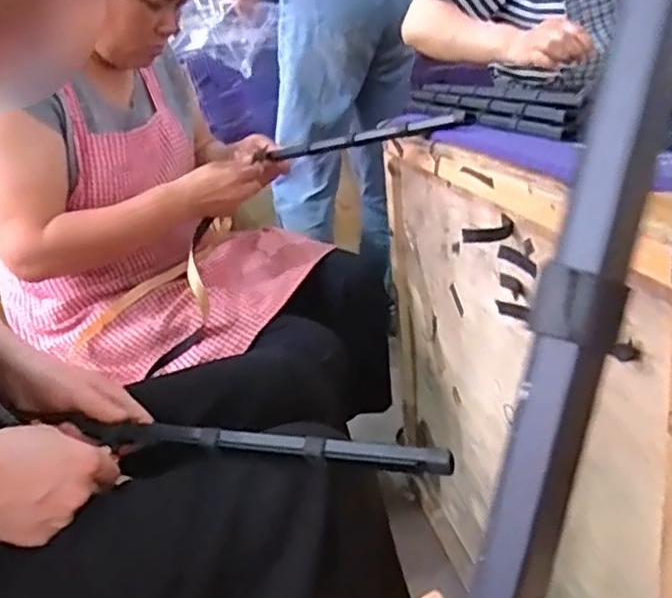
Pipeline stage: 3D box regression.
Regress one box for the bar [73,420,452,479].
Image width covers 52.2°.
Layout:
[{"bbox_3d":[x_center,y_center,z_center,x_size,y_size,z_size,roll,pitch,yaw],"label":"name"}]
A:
[{"bbox_3d":[-0.065,0.108,0.505,0.303,0.022,0.017,2,22,23],"label":"bar"}]

